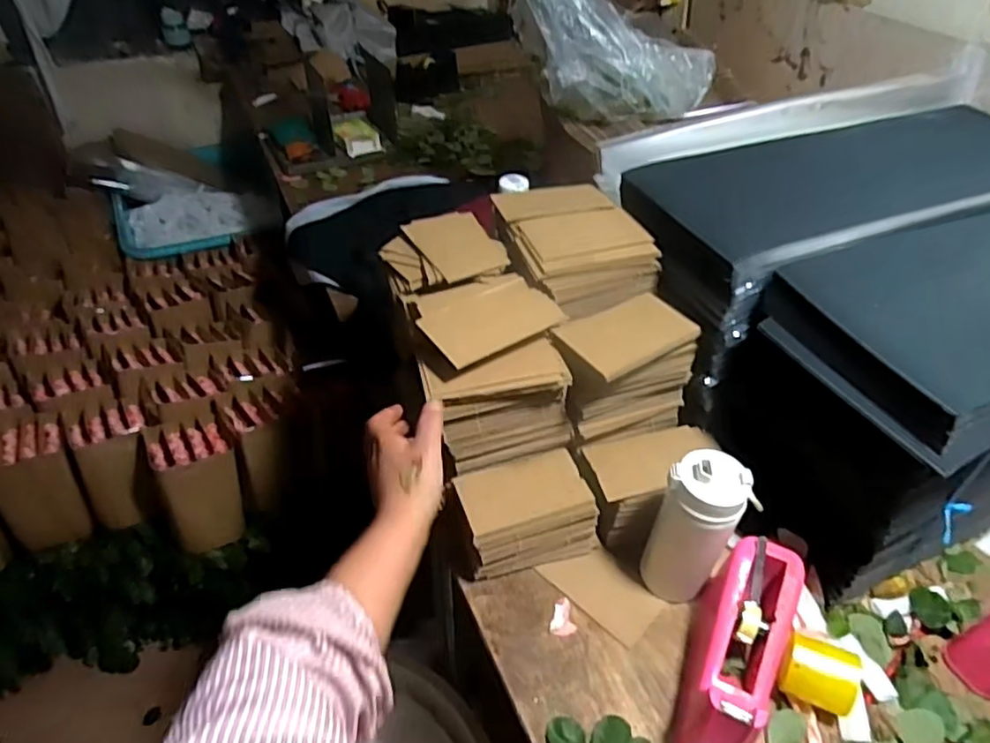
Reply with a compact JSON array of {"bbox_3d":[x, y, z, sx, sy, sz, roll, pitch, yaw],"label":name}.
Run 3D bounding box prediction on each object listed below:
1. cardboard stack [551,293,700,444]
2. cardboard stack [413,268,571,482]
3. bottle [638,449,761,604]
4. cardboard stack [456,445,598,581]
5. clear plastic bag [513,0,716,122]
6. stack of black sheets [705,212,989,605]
[{"bbox_3d":[0.142,0.007,0.713,0.144,0.140,0.083,-21,46,-22],"label":"cardboard stack"},{"bbox_3d":[-0.006,0.005,0.693,0.149,0.155,0.129,-11,43,-12],"label":"cardboard stack"},{"bbox_3d":[0.207,0.165,0.647,0.083,0.182,0.060,21,46,22],"label":"bottle"},{"bbox_3d":[0.036,0.163,0.713,0.142,0.090,0.083,-13,43,-15],"label":"cardboard stack"},{"bbox_3d":[0.178,-0.468,0.914,0.282,0.189,0.117,7,42,8],"label":"clear plastic bag"},{"bbox_3d":[0.557,-0.001,0.721,0.573,0.291,0.231,-17,44,-18],"label":"stack of black sheets"}]

